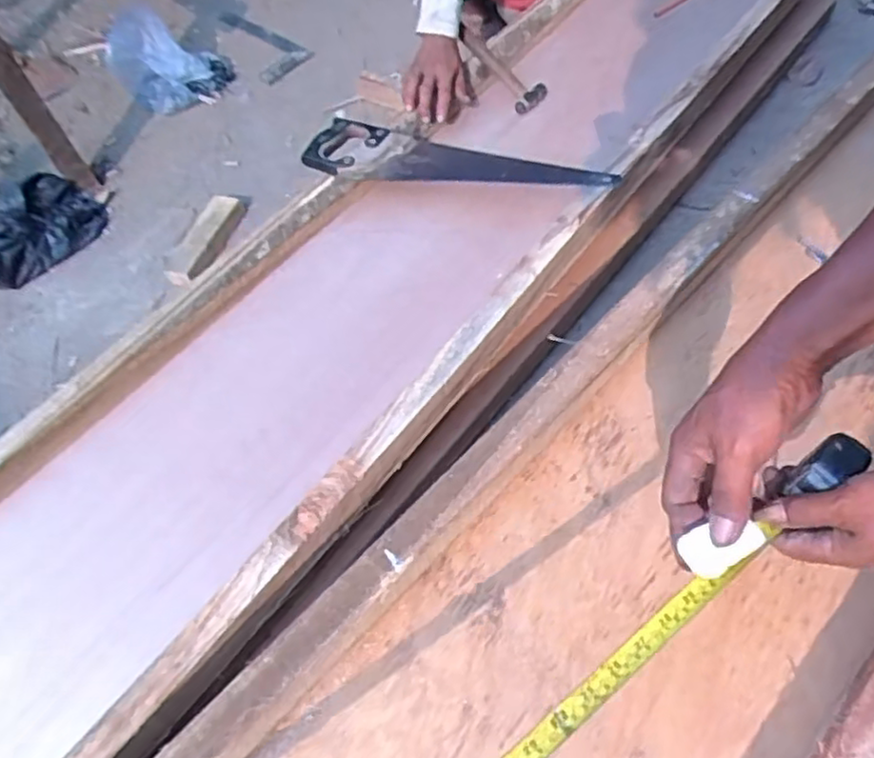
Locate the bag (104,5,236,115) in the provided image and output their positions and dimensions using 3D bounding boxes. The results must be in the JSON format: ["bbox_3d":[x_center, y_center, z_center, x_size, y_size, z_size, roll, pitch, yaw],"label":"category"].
[{"bbox_3d":[-0.647,-0.769,1.639,0.263,0.184,0.137,-16,56,-8],"label":"bag"}]

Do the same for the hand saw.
[{"bbox_3d":[0.032,-0.361,1.105,0.488,0.024,0.099,4,72,5],"label":"hand saw"}]

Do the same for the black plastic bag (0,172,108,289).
[{"bbox_3d":[-0.832,-0.312,1.396,0.223,0.074,0.268,31,65,23],"label":"black plastic bag"}]

